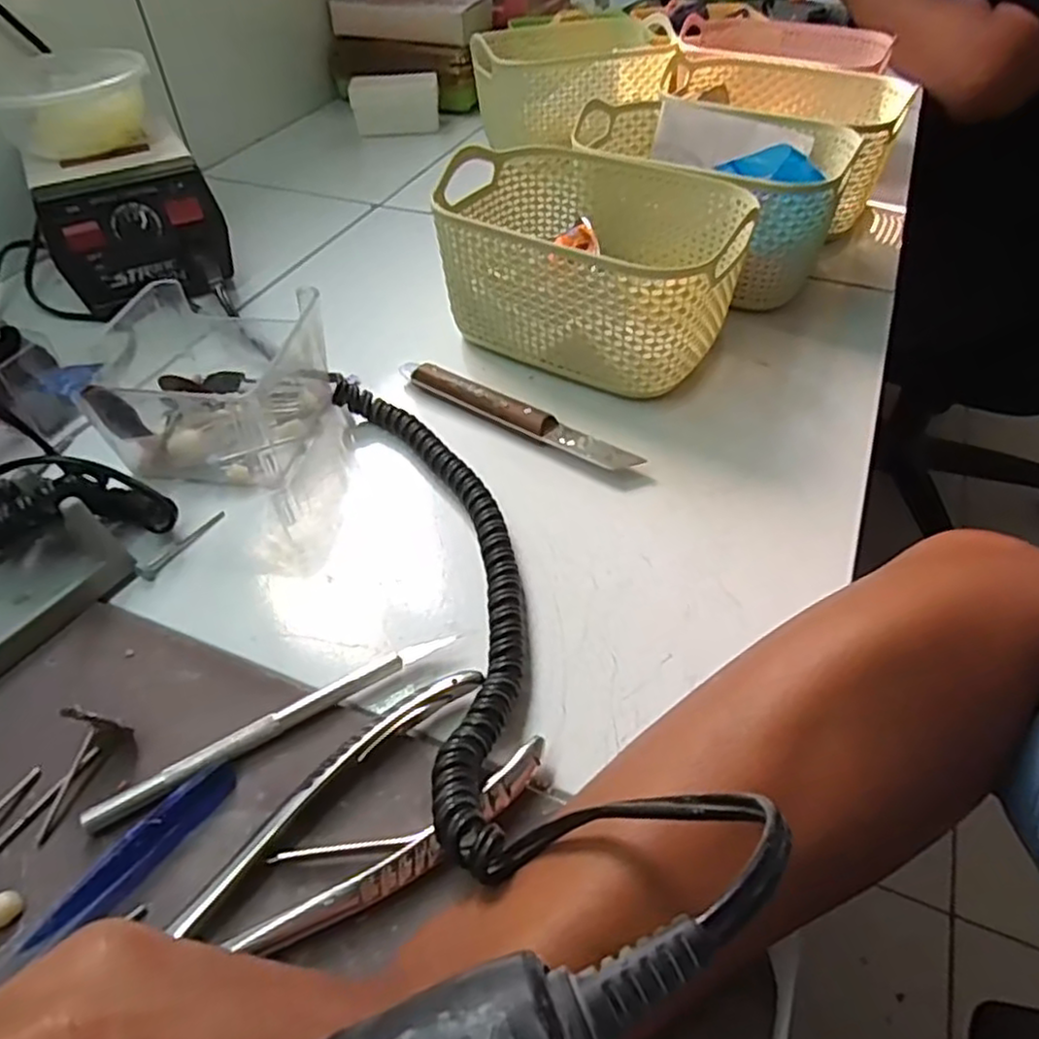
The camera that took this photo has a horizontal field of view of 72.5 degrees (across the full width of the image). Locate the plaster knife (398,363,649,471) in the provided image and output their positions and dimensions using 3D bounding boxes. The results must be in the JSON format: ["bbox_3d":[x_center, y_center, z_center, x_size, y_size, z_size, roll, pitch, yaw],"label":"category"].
[{"bbox_3d":[-0.007,-0.056,0.377,0.148,0.014,0.020,25,52,23],"label":"plaster knife"}]

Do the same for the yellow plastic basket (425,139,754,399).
[{"bbox_3d":[0.038,-0.146,0.413,0.163,0.082,0.116,25,52,23],"label":"yellow plastic basket"}]

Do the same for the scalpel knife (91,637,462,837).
[{"bbox_3d":[-0.086,0.074,0.259,0.133,0.009,0.010,-26,51,-21],"label":"scalpel knife"}]

